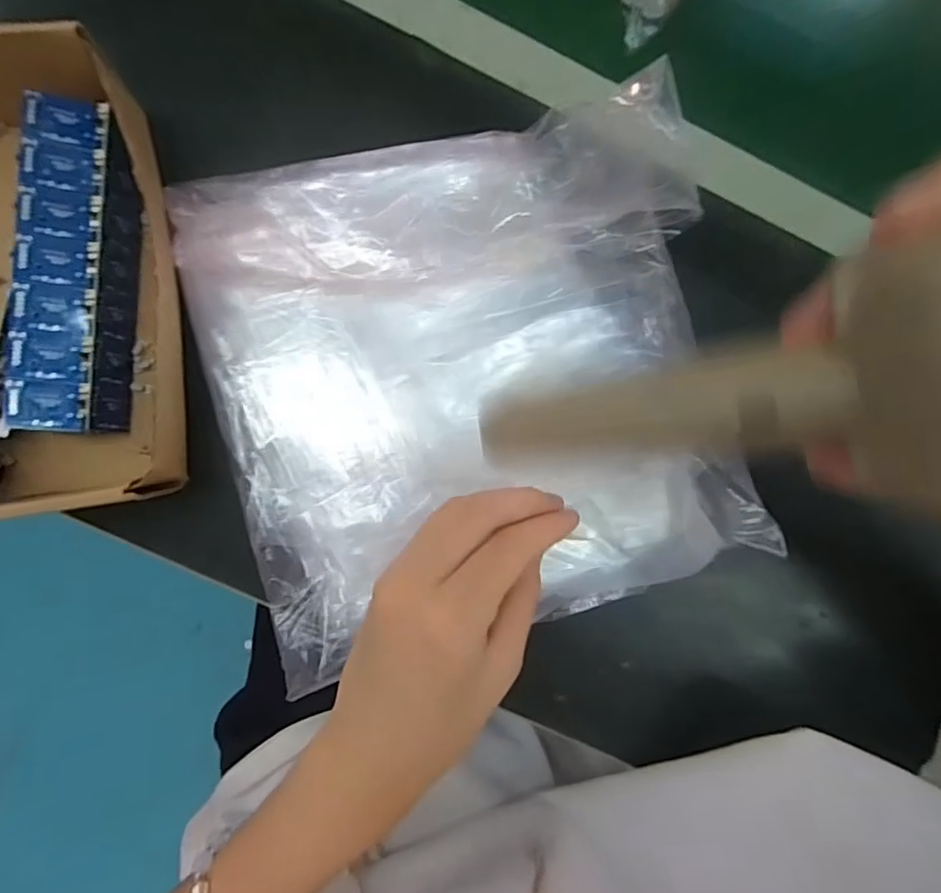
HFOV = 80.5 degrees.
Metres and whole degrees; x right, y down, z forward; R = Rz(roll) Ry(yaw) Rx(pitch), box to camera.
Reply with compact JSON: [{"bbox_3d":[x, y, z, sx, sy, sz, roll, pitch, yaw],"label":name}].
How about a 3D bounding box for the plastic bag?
[{"bbox_3d":[0.001,-0.033,0.274,0.249,0.029,0.242,-15,93,2],"label":"plastic bag"}]

